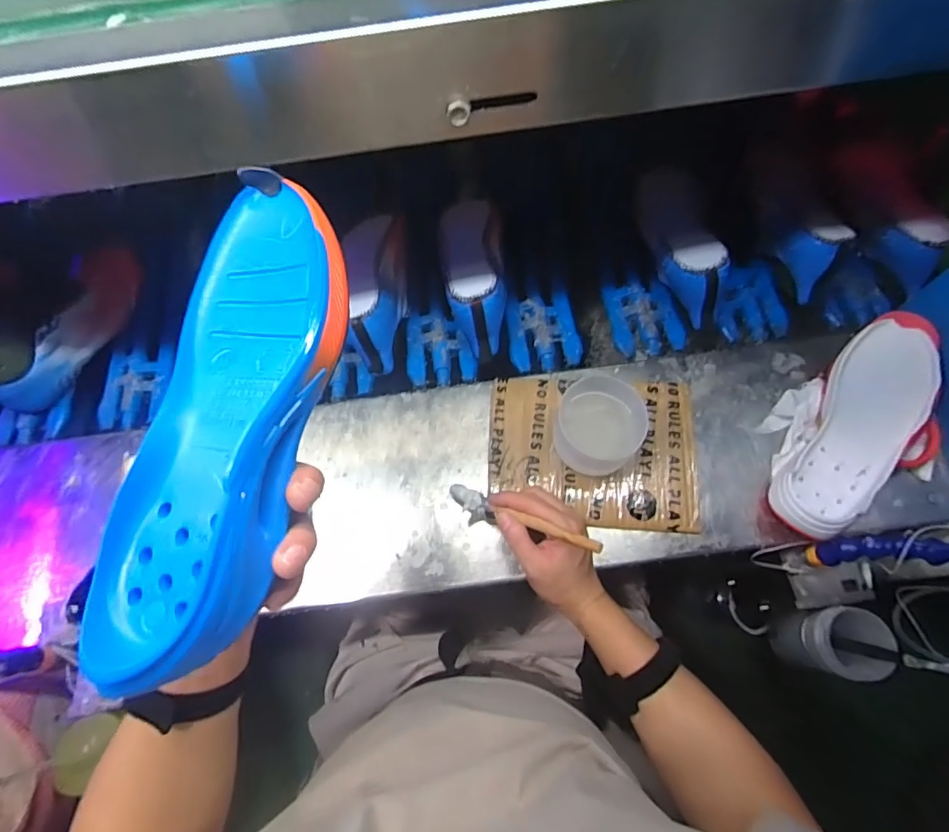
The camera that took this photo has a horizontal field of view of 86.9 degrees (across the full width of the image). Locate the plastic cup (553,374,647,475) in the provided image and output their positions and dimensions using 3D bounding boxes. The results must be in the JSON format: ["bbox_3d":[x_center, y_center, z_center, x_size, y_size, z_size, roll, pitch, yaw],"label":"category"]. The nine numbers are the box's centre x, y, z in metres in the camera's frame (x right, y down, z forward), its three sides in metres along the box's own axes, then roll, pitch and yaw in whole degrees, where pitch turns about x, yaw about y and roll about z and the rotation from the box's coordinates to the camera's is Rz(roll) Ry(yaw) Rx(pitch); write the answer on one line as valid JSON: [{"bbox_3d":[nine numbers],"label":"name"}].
[{"bbox_3d":[0.137,0.008,0.550,0.093,0.067,0.096,-1,71,1],"label":"plastic cup"}]

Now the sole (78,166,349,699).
[{"bbox_3d":[-0.129,-0.009,0.267,0.097,0.038,0.271,6,71,4],"label":"sole"}]

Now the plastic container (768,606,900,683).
[{"bbox_3d":[0.413,0.264,0.594,0.067,0.134,0.071,5,71,3],"label":"plastic container"}]

